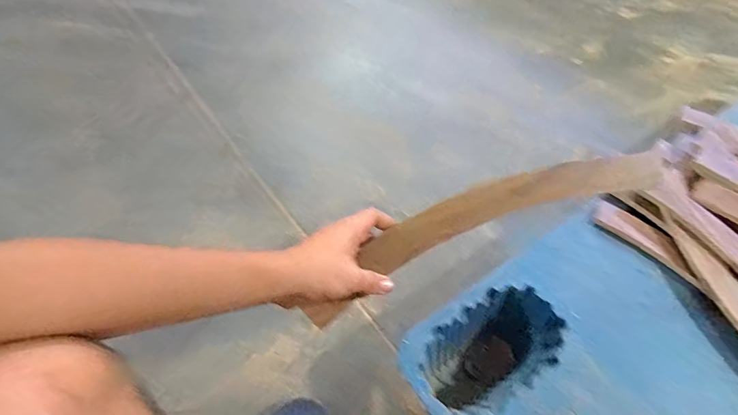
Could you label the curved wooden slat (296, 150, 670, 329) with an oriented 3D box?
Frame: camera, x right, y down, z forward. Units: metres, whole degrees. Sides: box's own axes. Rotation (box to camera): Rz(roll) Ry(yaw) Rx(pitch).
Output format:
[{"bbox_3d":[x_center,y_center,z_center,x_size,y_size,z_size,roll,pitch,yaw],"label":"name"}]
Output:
[{"bbox_3d":[0.121,0.019,0.498,0.422,0.012,0.071,-24,88,1],"label":"curved wooden slat"}]

